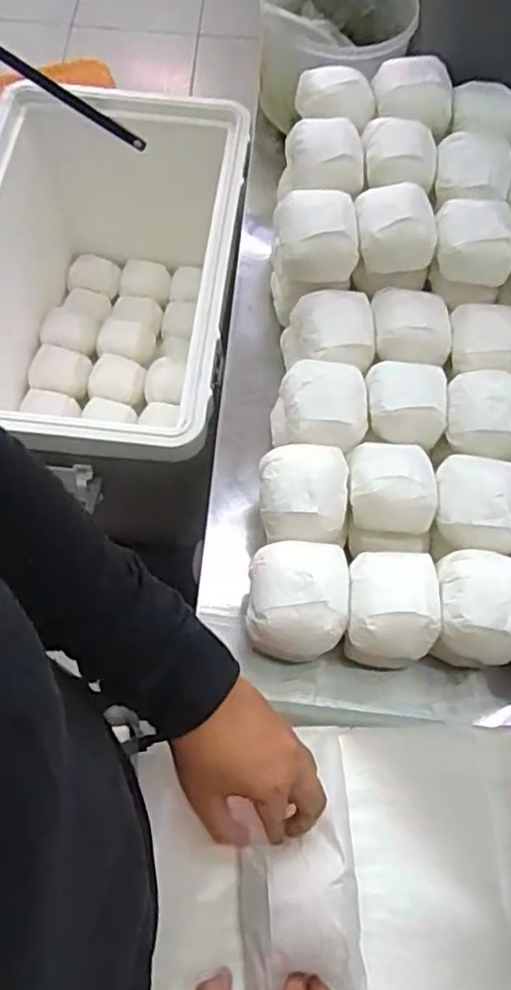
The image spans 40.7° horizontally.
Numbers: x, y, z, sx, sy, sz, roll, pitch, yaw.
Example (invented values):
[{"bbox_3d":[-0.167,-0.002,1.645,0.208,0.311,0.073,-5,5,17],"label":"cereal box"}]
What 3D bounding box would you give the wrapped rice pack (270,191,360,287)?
[{"bbox_3d":[0.054,-0.232,0.616,0.072,0.051,0.062,-1,66,-3],"label":"wrapped rice pack"}]

